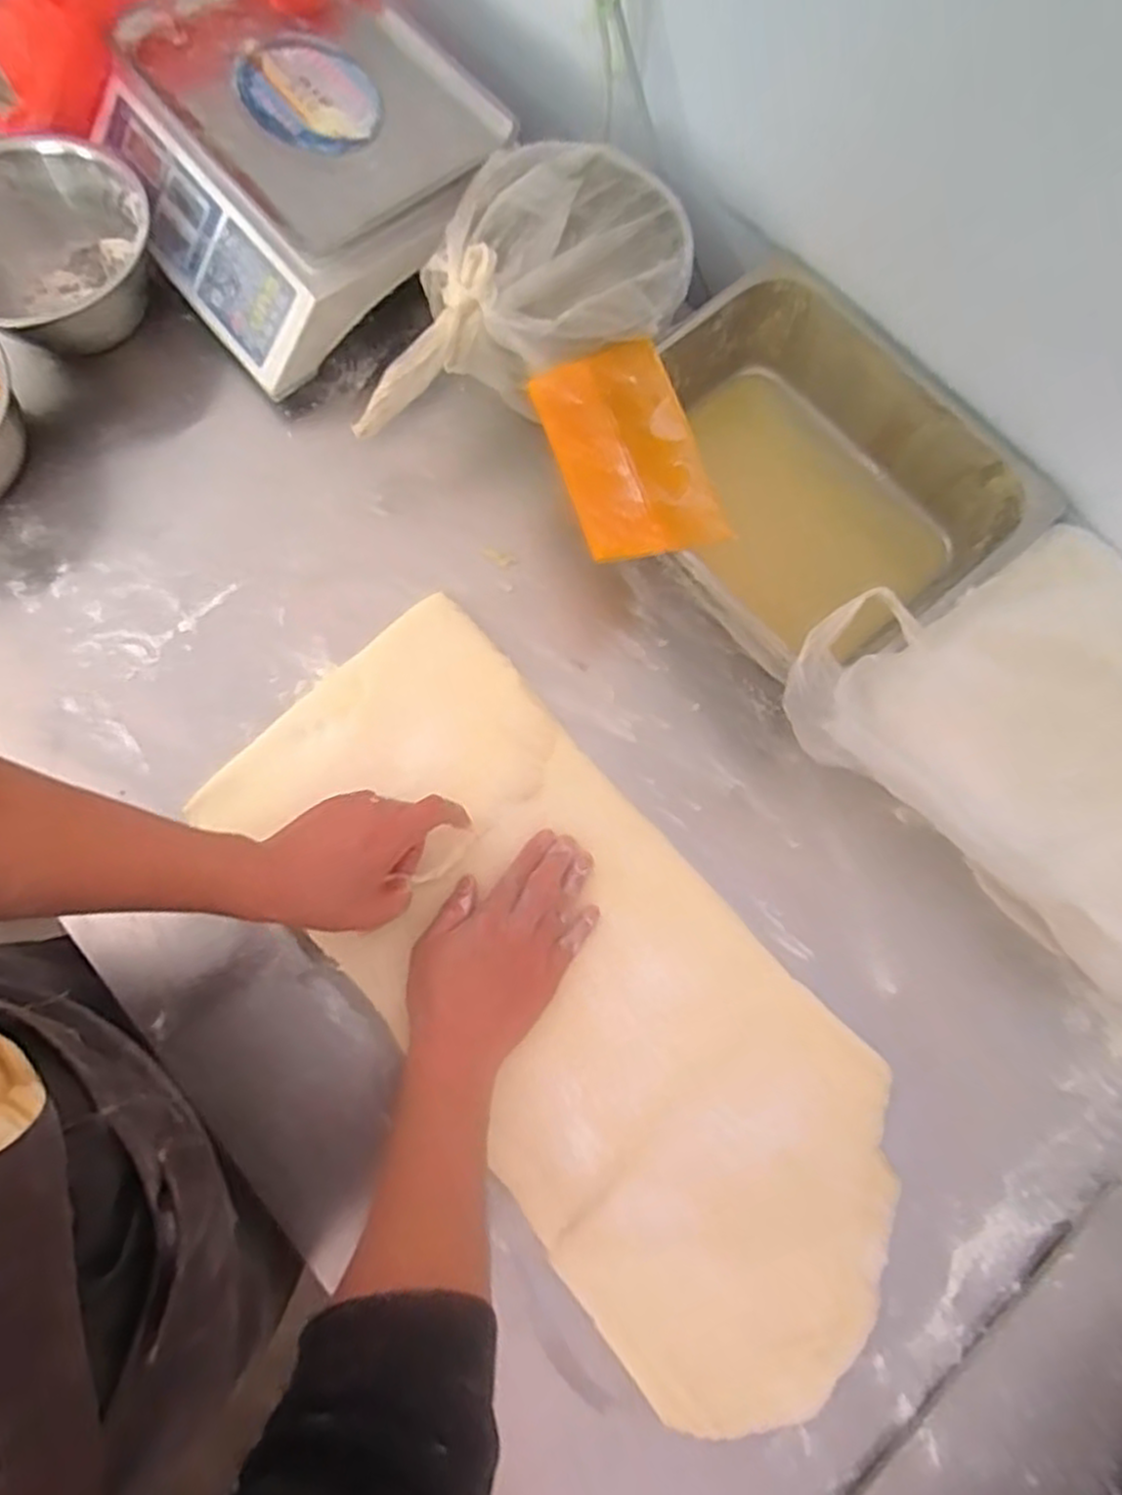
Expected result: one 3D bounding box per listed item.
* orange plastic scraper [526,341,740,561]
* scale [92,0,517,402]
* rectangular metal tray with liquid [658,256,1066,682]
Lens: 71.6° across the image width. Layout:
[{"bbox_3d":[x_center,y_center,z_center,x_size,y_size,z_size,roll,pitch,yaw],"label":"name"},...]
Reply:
[{"bbox_3d":[0.053,-0.233,0.617,0.110,0.010,0.183,-18,76,-6],"label":"orange plastic scraper"},{"bbox_3d":[-0.247,-0.553,0.732,0.313,0.098,0.330,-38,79,-10],"label":"scale"},{"bbox_3d":[0.200,-0.222,0.671,0.260,0.117,0.323,-36,79,-10],"label":"rectangular metal tray with liquid"}]

